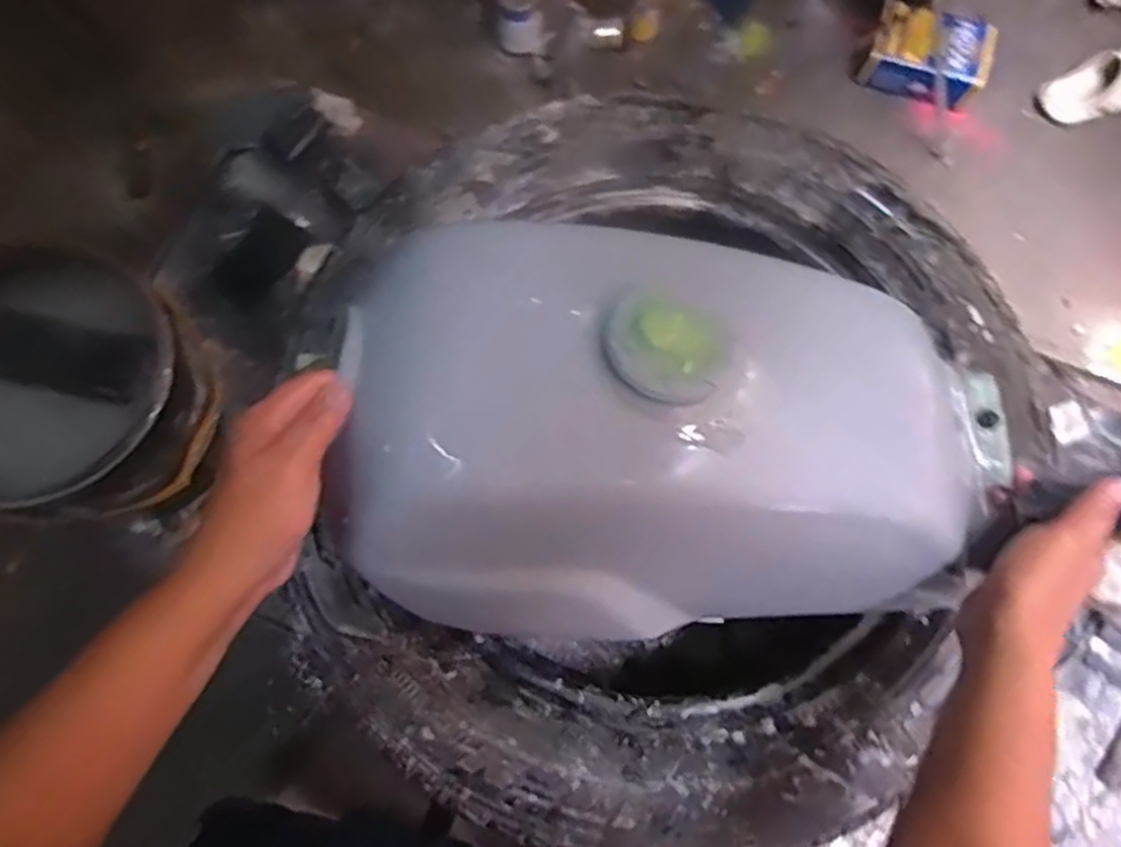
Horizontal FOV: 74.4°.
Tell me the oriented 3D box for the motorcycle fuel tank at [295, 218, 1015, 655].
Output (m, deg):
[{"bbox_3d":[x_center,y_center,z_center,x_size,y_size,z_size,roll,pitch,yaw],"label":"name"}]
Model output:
[{"bbox_3d":[0.053,0.000,0.468,0.372,0.164,0.238,-2,74,1],"label":"motorcycle fuel tank"}]

